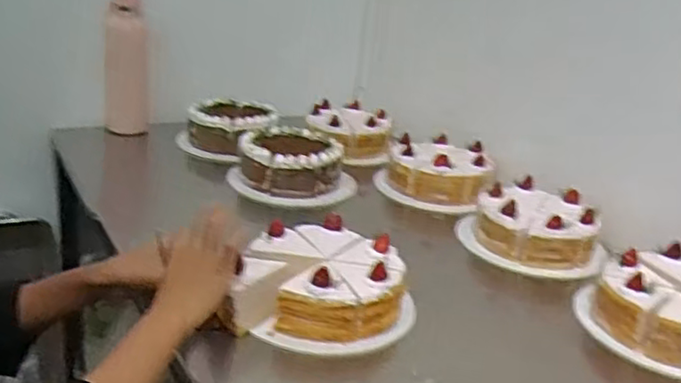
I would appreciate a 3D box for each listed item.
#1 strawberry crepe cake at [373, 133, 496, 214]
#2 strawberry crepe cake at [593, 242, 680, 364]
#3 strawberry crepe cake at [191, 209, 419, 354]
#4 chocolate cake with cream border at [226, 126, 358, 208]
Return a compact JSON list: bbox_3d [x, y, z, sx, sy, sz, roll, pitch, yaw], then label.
[{"bbox_3d":[0.164,-0.034,1.156,0.194,0.087,0.168,9,22,7],"label":"strawberry crepe cake"},{"bbox_3d":[0.398,0.131,0.781,0.161,0.070,0.162,25,28,39],"label":"strawberry crepe cake"},{"bbox_3d":[-0.012,0.101,0.751,0.188,0.073,0.187,11,22,12],"label":"strawberry crepe cake"},{"bbox_3d":[-0.080,-0.040,1.102,0.179,0.086,0.146,16,23,22],"label":"chocolate cake with cream border"}]

